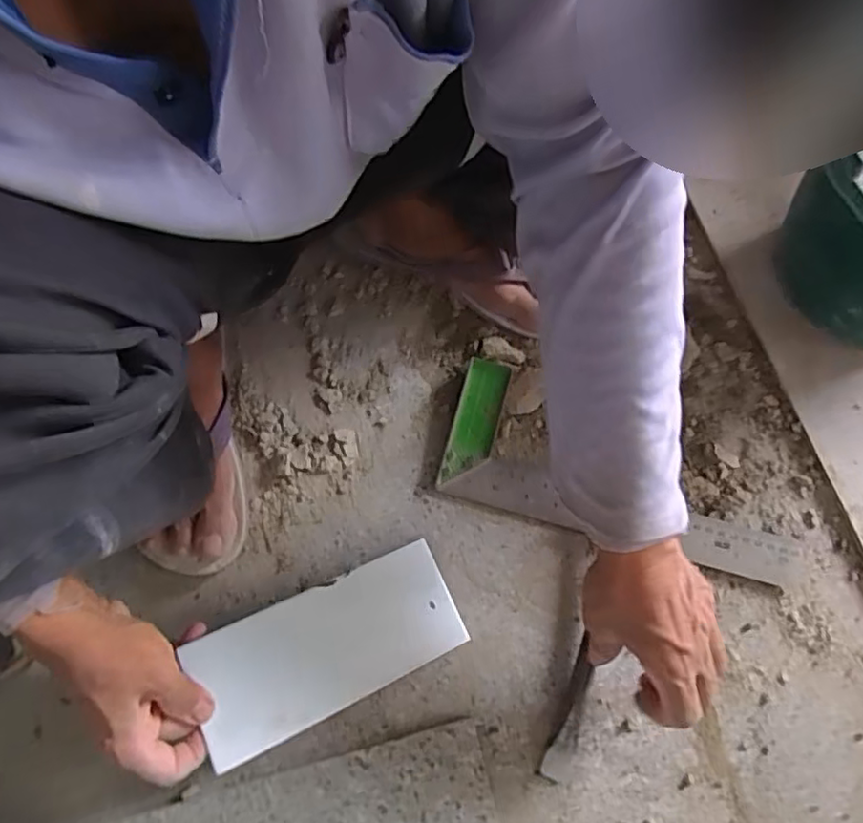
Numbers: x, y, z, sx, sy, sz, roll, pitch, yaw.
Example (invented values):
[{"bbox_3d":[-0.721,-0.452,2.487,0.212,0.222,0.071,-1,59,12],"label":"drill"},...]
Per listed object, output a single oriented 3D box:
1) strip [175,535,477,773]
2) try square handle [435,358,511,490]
[{"bbox_3d":[-0.073,0.172,0.456,0.190,0.009,0.086,-20,75,-21],"label":"strip"},{"bbox_3d":[0.039,0.011,0.547,0.037,0.019,0.119,15,70,6],"label":"try square handle"}]

